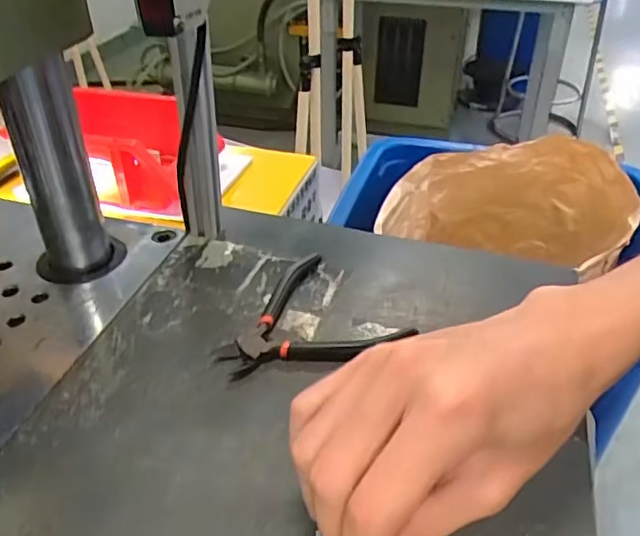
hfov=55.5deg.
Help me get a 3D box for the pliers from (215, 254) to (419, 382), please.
[{"bbox_3d":[-0.015,0.037,0.394,0.111,0.012,0.098,-27,45,-33],"label":"pliers"}]

